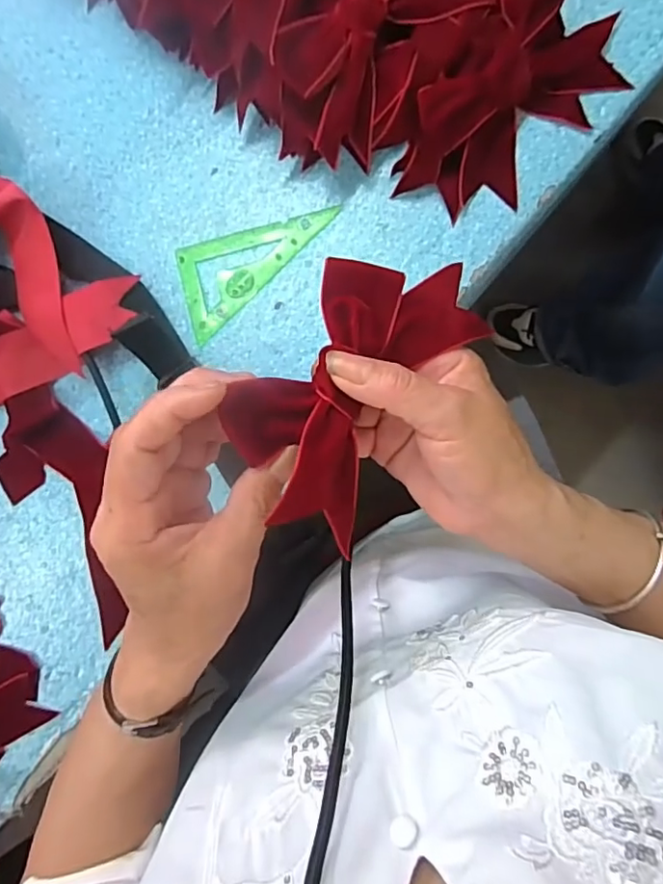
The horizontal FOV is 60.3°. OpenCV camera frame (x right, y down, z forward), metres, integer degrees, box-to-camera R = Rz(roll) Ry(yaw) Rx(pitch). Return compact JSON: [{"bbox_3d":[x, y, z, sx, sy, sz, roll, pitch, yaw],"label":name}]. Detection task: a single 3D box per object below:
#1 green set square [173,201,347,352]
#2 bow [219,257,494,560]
[{"bbox_3d":[-0.059,-0.126,0.379,0.120,0.004,0.056,-43,87,5],"label":"green set square"},{"bbox_3d":[0.012,-0.030,0.262,0.075,0.029,0.139,35,71,4],"label":"bow"}]

